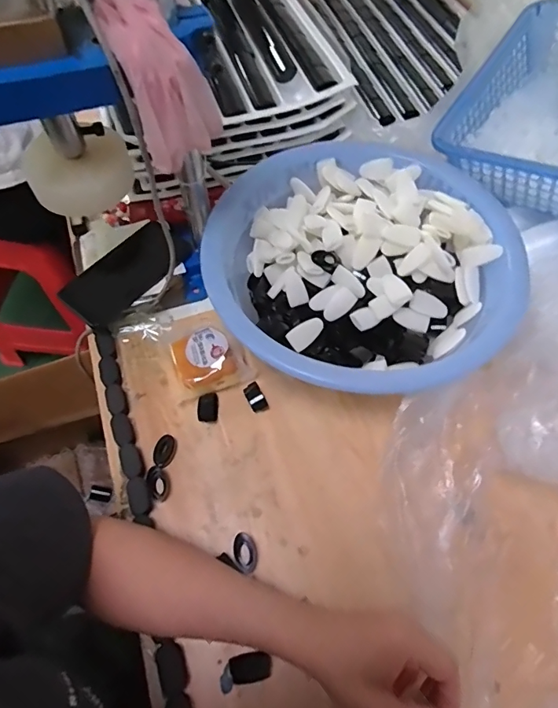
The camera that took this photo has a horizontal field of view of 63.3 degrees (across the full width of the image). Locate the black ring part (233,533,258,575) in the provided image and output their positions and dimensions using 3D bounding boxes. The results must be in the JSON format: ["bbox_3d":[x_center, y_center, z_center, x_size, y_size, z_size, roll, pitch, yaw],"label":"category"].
[{"bbox_3d":[-0.031,0.189,0.429,0.023,0.014,0.035,-6,62,-2],"label":"black ring part"}]

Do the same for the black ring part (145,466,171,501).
[{"bbox_3d":[-0.122,0.132,0.463,0.021,0.013,0.032,-26,65,-13],"label":"black ring part"}]

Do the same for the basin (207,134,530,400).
[{"bbox_3d":[0.092,-0.106,0.527,0.326,0.093,0.338,20,64,11],"label":"basin"}]

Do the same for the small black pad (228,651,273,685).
[{"bbox_3d":[-0.024,0.269,0.390,0.035,0.012,0.022,-9,62,-4],"label":"small black pad"}]

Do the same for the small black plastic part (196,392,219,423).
[{"bbox_3d":[-0.079,0.060,0.503,0.023,0.009,0.032,-1,62,0],"label":"small black plastic part"}]

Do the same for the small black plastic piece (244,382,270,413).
[{"bbox_3d":[-0.026,0.050,0.511,0.019,0.009,0.034,-29,65,-14],"label":"small black plastic piece"}]

